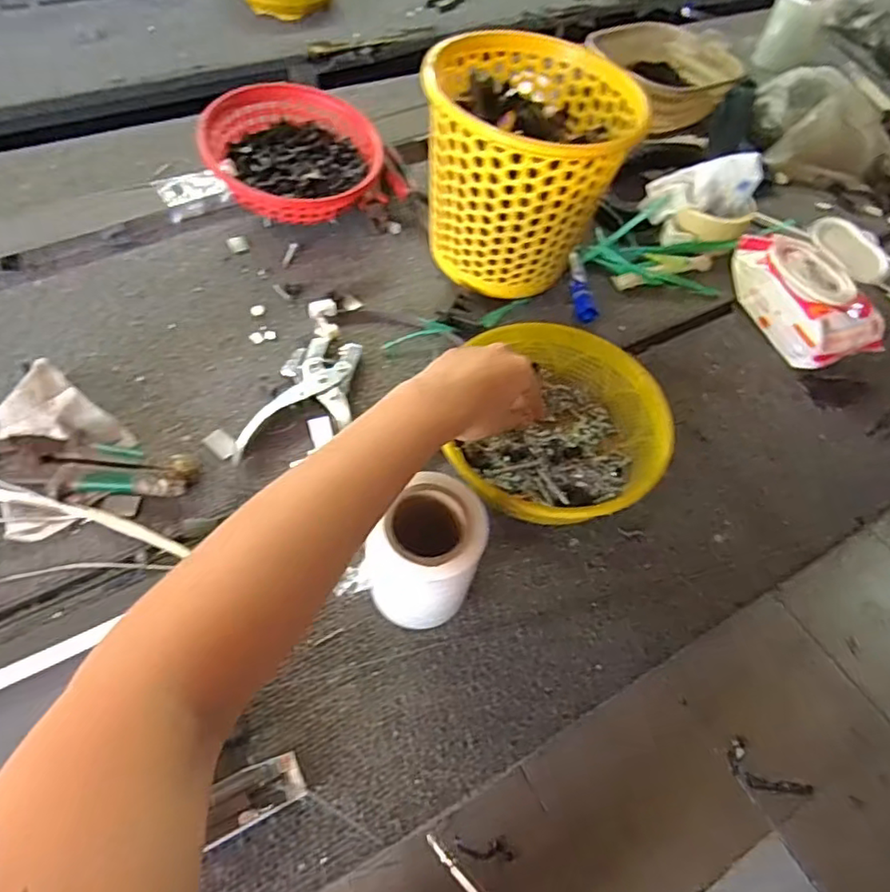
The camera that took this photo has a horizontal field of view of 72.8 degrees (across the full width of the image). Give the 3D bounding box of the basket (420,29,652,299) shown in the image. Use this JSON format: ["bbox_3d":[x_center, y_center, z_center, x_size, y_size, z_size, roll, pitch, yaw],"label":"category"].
[{"bbox_3d":[0.076,-0.274,0.606,0.185,0.178,0.194,2,55,-3],"label":"basket"}]

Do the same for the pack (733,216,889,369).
[{"bbox_3d":[0.406,-0.169,0.657,0.134,0.079,0.161,-19,58,-17],"label":"pack"}]

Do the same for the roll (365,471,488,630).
[{"bbox_3d":[-0.015,0.078,0.423,0.074,0.112,0.064,16,55,6],"label":"roll"}]

